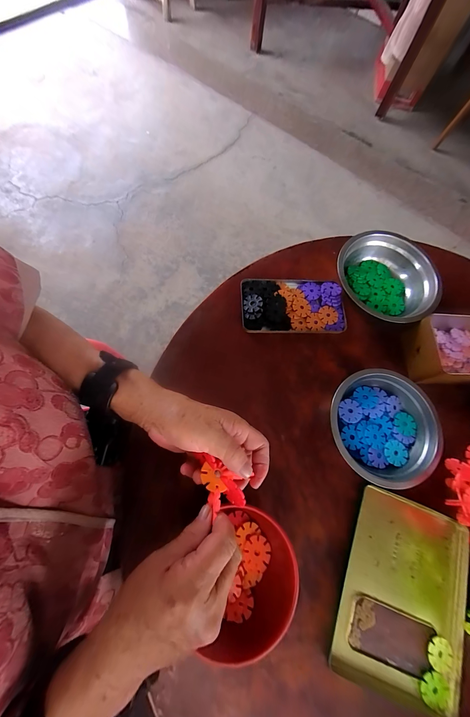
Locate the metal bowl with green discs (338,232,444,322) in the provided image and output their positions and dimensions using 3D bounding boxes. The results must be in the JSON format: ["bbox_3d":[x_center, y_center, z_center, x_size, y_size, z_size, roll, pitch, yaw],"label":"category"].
[{"bbox_3d":[0.243,-0.131,0.409,0.153,0.046,0.158,2,72,-5],"label":"metal bowl with green discs"}]

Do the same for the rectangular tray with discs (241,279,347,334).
[{"bbox_3d":[0.097,-0.088,0.402,0.169,0.017,0.094,0,72,-6],"label":"rectangular tray with discs"}]

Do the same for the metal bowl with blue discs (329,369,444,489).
[{"bbox_3d":[0.201,0.092,0.342,0.137,0.043,0.141,2,72,-5],"label":"metal bowl with blue discs"}]

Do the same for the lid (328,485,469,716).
[{"bbox_3d":[0.209,0.285,0.305,0.145,0.015,0.198,23,71,2],"label":"lid"}]

